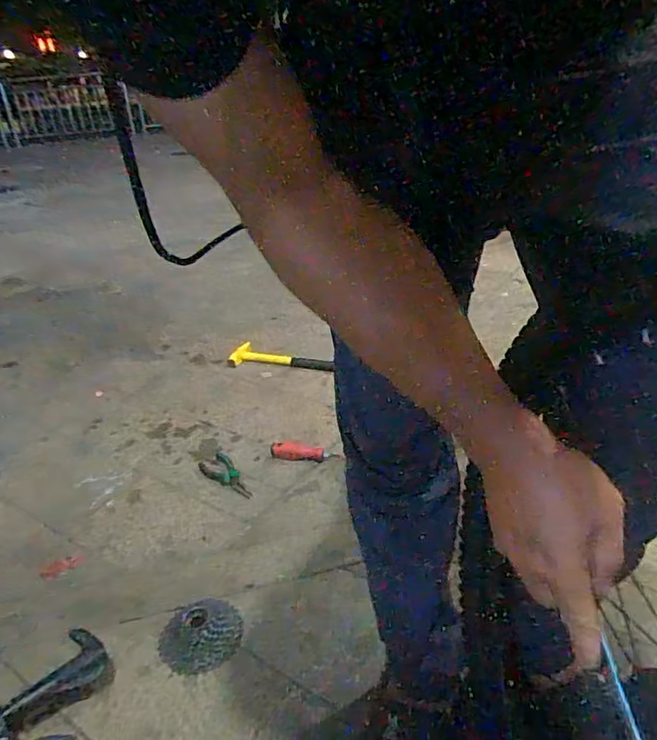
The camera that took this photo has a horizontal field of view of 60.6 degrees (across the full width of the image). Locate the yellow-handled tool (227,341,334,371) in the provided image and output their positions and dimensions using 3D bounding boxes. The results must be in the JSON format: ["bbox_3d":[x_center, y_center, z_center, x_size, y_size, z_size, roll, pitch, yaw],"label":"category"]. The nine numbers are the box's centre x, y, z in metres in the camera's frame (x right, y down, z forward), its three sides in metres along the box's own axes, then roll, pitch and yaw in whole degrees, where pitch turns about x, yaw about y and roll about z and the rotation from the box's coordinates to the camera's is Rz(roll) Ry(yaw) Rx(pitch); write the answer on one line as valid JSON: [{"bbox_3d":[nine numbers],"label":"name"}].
[{"bbox_3d":[-0.135,-0.019,1.540,0.308,0.027,0.106,12,33,26],"label":"yellow-handled tool"}]

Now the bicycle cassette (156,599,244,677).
[{"bbox_3d":[-0.187,0.382,0.820,0.118,0.028,0.113,-3,29,1],"label":"bicycle cassette"}]

